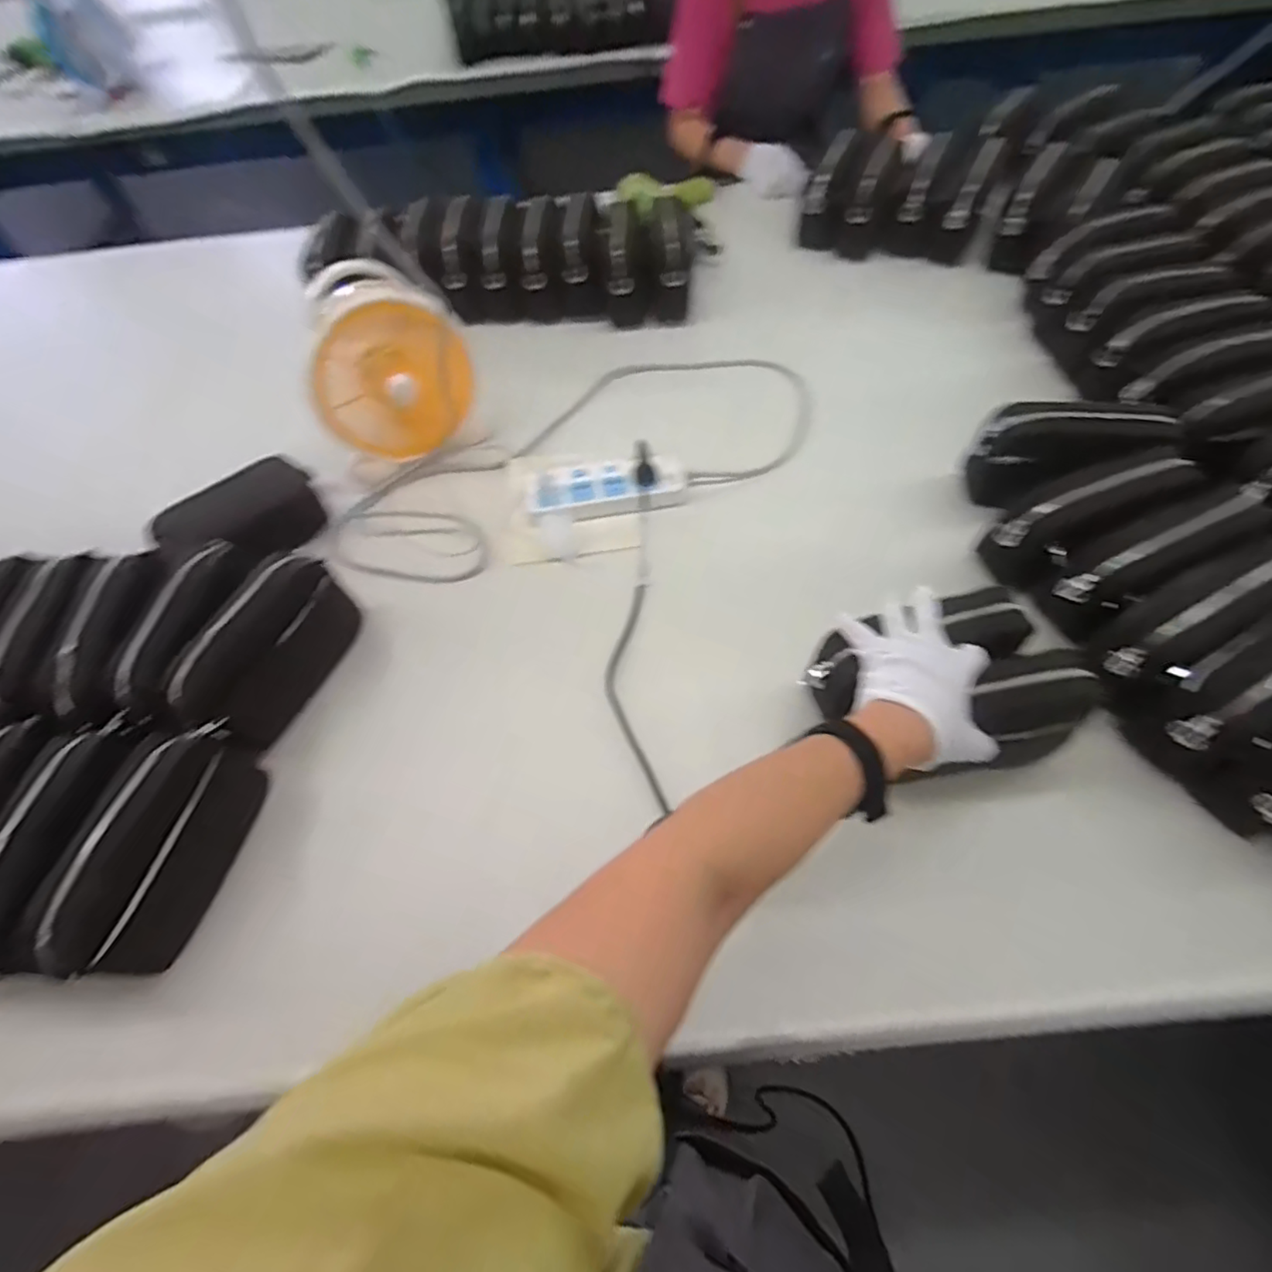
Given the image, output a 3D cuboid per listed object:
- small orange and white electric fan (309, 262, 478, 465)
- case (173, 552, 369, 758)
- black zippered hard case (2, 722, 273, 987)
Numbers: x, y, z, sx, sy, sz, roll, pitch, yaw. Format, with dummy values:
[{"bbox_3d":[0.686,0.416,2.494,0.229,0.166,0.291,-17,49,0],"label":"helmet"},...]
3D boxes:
[{"bbox_3d":[-0.312,-0.333,0.771,0.197,0.239,0.114,-26,61,-12],"label":"small orange and white electric fan"},{"bbox_3d":[-0.393,0.017,0.642,0.065,0.120,0.201,19,63,14],"label":"case"},{"bbox_3d":[-0.437,0.198,0.555,0.068,0.131,0.221,8,60,8],"label":"black zippered hard case"}]

